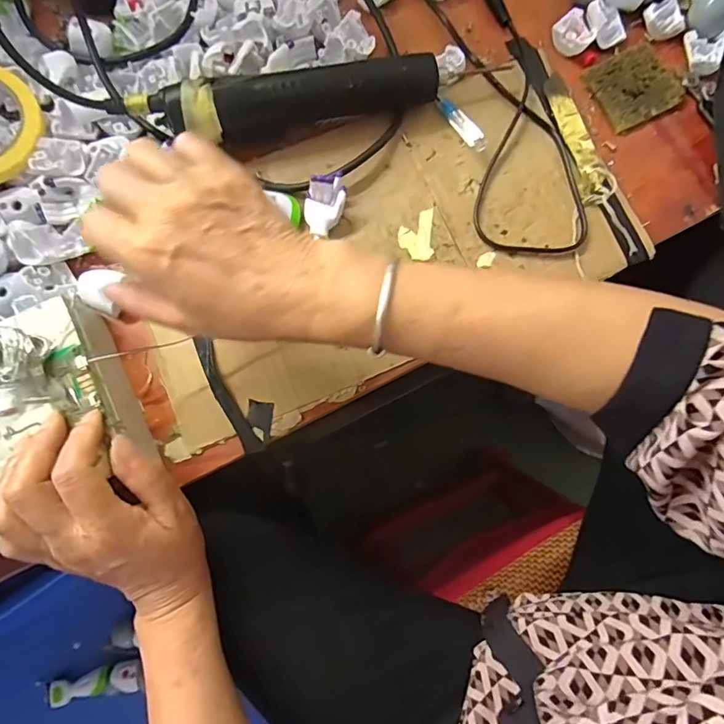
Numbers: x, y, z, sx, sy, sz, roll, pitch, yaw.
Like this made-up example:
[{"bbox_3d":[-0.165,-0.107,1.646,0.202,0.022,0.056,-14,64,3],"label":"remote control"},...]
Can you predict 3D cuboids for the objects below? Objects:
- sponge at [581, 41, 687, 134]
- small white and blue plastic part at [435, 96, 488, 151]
[{"bbox_3d":[0.217,-0.221,0.385,0.066,0.006,0.059,-29,79,-5],"label":"sponge"},{"bbox_3d":[0.076,-0.182,0.369,0.011,0.012,0.054,-33,80,-6],"label":"small white and blue plastic part"}]

